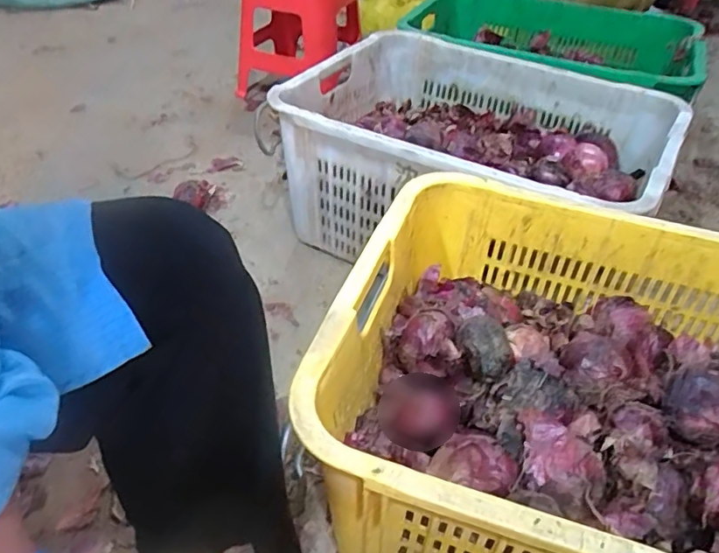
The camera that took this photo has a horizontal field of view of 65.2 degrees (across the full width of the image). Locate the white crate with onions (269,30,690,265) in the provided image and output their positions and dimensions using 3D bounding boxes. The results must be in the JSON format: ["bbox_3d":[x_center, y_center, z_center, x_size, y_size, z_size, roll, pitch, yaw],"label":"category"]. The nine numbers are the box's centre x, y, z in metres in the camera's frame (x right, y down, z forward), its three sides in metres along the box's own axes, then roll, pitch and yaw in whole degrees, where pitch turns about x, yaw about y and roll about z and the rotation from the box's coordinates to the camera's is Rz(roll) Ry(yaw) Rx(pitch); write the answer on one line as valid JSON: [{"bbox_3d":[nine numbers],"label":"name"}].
[{"bbox_3d":[0.185,-0.196,0.959,0.573,0.240,0.429,22,46,20],"label":"white crate with onions"}]

